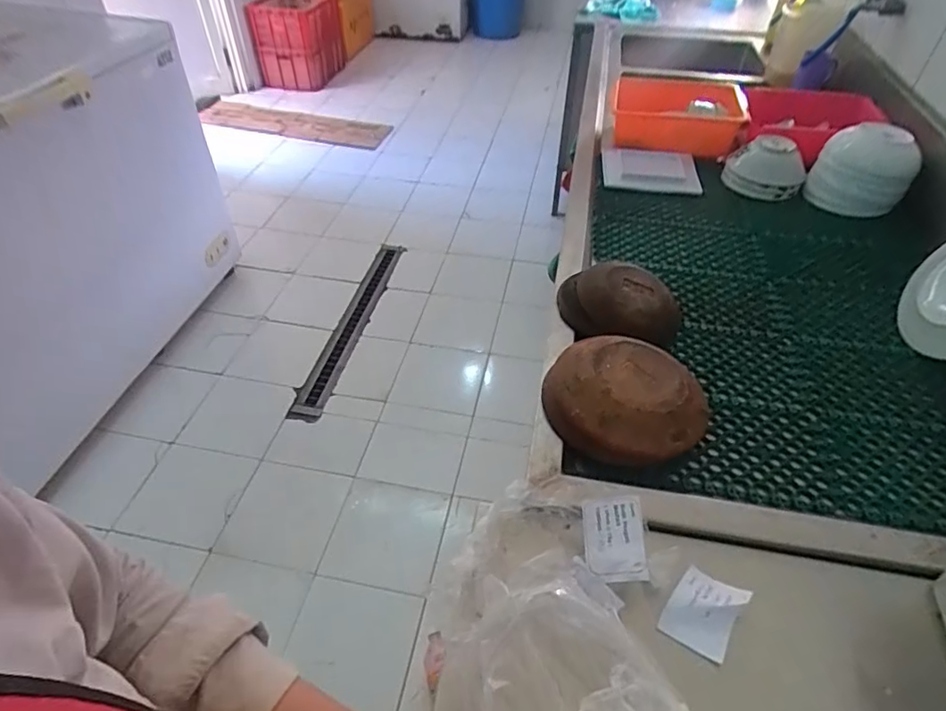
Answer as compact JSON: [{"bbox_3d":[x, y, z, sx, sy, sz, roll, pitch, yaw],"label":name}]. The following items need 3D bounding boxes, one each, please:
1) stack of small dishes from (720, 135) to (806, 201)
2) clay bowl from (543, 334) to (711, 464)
[{"bbox_3d":[0.614,-0.397,1.156,0.152,0.081,0.129,19,48,20],"label":"stack of small dishes"},{"bbox_3d":[0.195,0.058,0.704,0.193,0.085,0.175,21,48,18],"label":"clay bowl"}]

